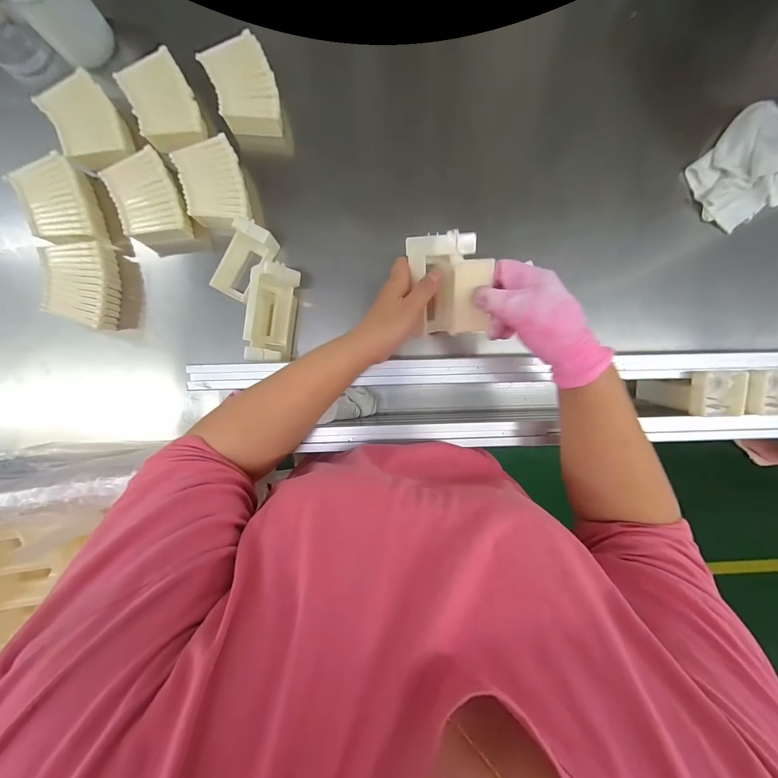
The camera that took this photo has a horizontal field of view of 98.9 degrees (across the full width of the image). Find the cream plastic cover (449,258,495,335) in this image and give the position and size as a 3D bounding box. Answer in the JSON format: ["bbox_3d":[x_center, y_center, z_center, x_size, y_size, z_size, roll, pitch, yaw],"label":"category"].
[{"bbox_3d":[0.080,-0.089,0.325,0.035,0.005,0.071,-1,118,-2],"label":"cream plastic cover"}]

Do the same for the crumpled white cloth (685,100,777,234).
[{"bbox_3d":[0.530,-0.329,0.499,0.128,0.048,0.147,-30,92,-1],"label":"crumpled white cloth"}]

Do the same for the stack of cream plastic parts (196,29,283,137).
[{"bbox_3d":[-0.198,-0.415,0.464,0.085,0.045,0.109,-15,102,2],"label":"stack of cream plastic parts"}]

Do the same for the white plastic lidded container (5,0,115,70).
[{"bbox_3d":[-0.425,-0.489,0.429,0.080,0.089,0.085,-40,92,-1],"label":"white plastic lidded container"}]

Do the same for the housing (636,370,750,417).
[{"bbox_3d":[0.381,0.005,0.424,0.058,0.092,0.051,1,91,-2],"label":"housing"}]

